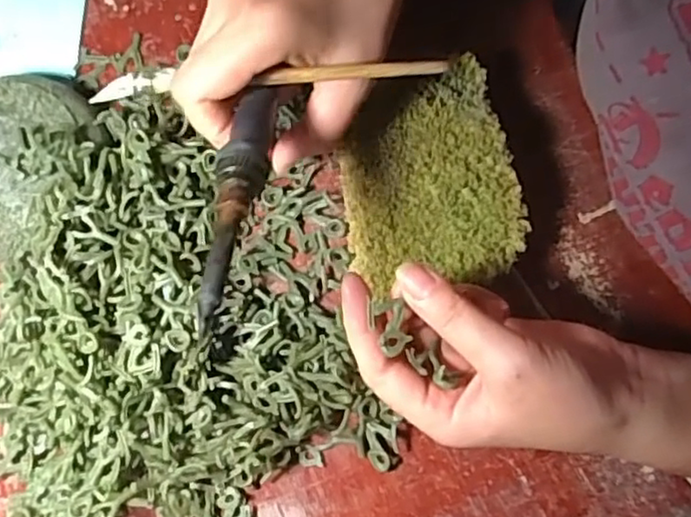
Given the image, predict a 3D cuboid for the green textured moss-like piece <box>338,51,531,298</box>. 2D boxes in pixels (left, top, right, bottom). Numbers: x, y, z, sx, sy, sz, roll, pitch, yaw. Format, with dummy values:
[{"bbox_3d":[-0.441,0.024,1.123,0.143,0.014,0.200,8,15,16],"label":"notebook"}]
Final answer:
[{"bbox_3d":[0.043,-0.044,0.351,0.091,0.011,0.113,-14,84,-2],"label":"green textured moss-like piece"}]

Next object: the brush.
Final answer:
[{"bbox_3d":[-0.034,-0.081,0.291,0.157,0.012,0.008,-3,80,1],"label":"brush"}]

